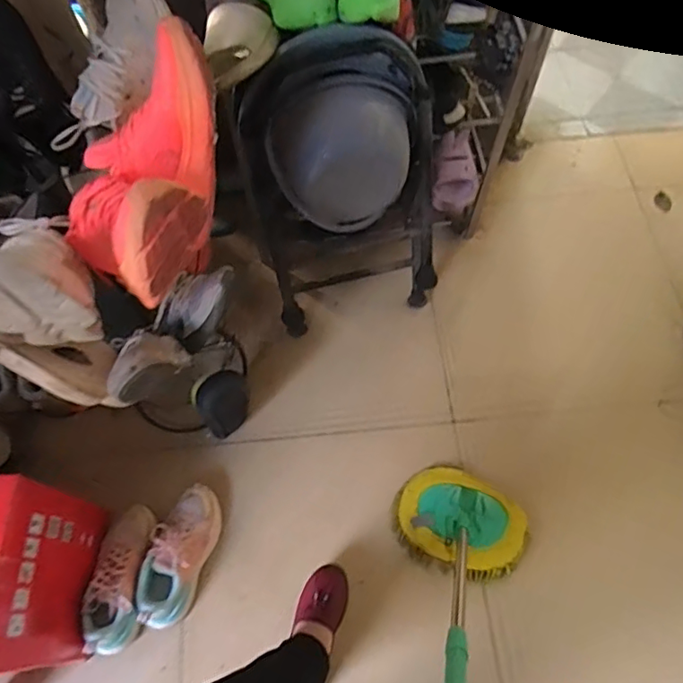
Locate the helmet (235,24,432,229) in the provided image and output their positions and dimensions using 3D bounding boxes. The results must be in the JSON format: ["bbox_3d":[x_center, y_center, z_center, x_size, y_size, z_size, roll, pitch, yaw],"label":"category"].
[{"bbox_3d":[-0.007,-0.349,0.973,0.297,0.360,0.161,-24,39,-11],"label":"helmet"}]

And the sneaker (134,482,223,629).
[{"bbox_3d":[-0.311,0.409,1.076,0.095,0.090,0.260,16,66,9],"label":"sneaker"}]

